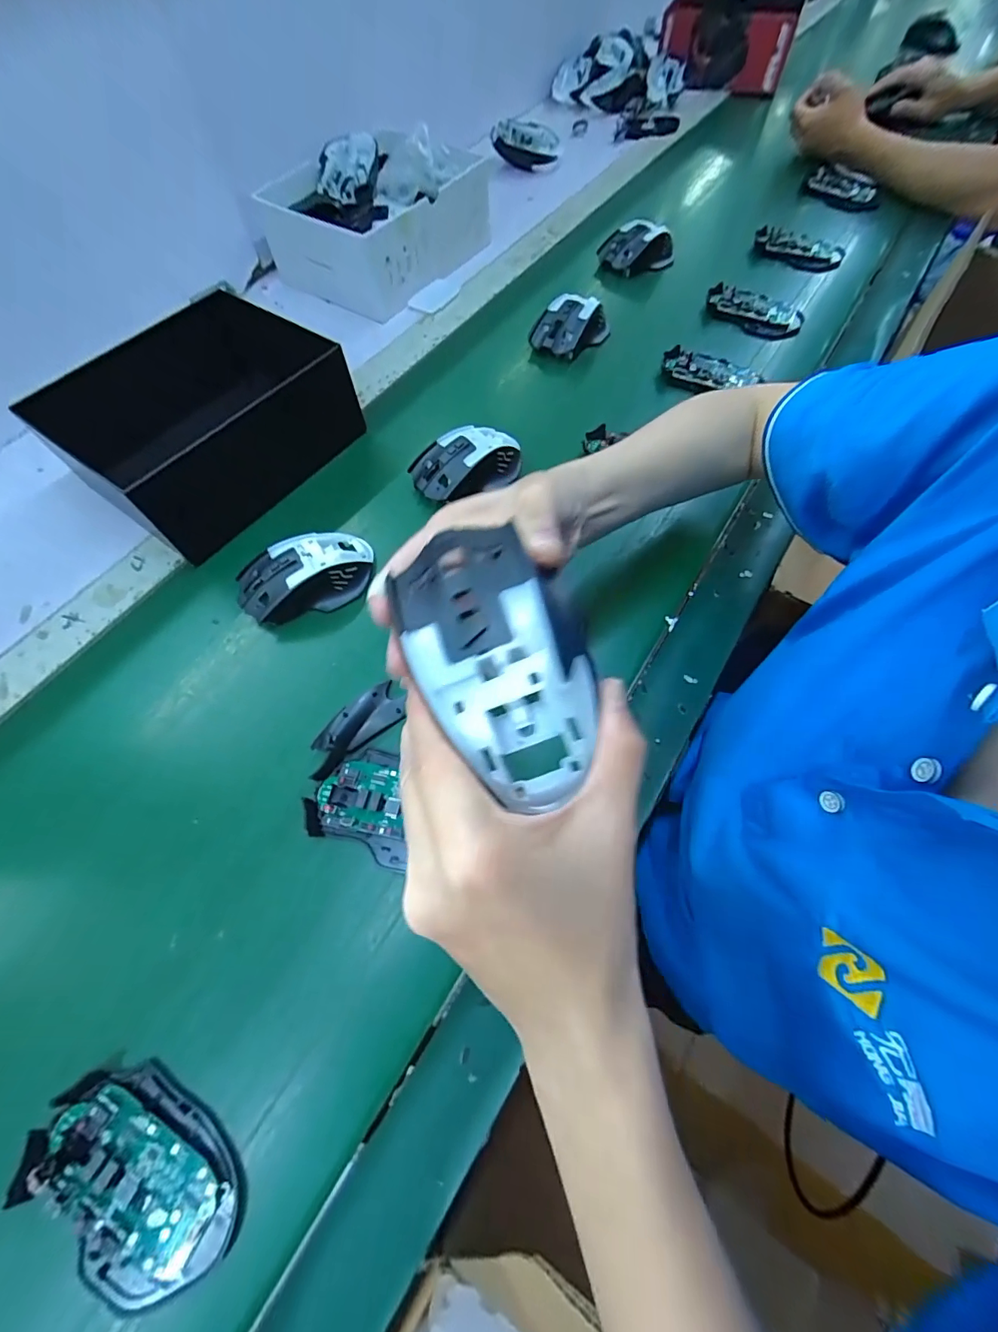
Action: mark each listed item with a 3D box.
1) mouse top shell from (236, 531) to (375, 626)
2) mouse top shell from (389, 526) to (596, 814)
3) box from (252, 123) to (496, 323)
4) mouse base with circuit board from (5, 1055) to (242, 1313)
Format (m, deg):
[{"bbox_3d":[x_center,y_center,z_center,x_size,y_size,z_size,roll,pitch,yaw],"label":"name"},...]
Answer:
[{"bbox_3d":[-0.167,-0.079,0.402,0.117,0.043,0.070,-25,66,-10],"label":"mouse top shell"},{"bbox_3d":[0.000,-0.009,0.177,0.066,0.034,0.104,-27,66,-11],"label":"mouse top shell"},{"bbox_3d":[-0.157,-0.597,0.615,0.204,0.098,0.247,33,69,16],"label":"box"},{"bbox_3d":[-0.192,0.266,0.241,0.110,0.020,0.072,35,70,17],"label":"mouse base with circuit board"}]

